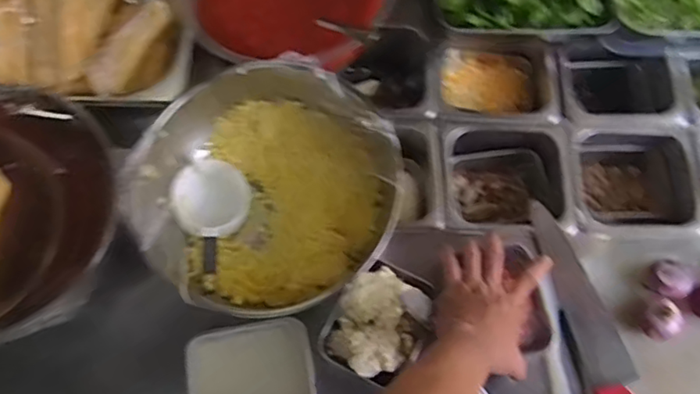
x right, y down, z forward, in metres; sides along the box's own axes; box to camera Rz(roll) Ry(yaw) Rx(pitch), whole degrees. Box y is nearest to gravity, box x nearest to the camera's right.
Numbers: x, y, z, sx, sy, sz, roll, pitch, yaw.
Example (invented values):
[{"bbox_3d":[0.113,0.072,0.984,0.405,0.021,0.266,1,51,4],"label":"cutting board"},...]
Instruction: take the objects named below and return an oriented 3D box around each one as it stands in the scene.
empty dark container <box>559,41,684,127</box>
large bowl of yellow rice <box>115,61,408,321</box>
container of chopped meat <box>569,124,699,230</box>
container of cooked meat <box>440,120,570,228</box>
[{"bbox_3d":[0.395,-0.156,0.901,0.177,0.104,0.117,-1,70,-1],"label":"empty dark container"},{"bbox_3d":[-0.096,-0.001,0.724,0.290,0.118,0.271,0,70,0],"label":"large bowl of yellow rice"},{"bbox_3d":[0.389,-0.016,0.846,0.172,0.090,0.163,0,70,0],"label":"container of chopped meat"},{"bbox_3d":[0.213,-0.018,0.839,0.172,0.090,0.156,-2,70,-1],"label":"container of cooked meat"}]

